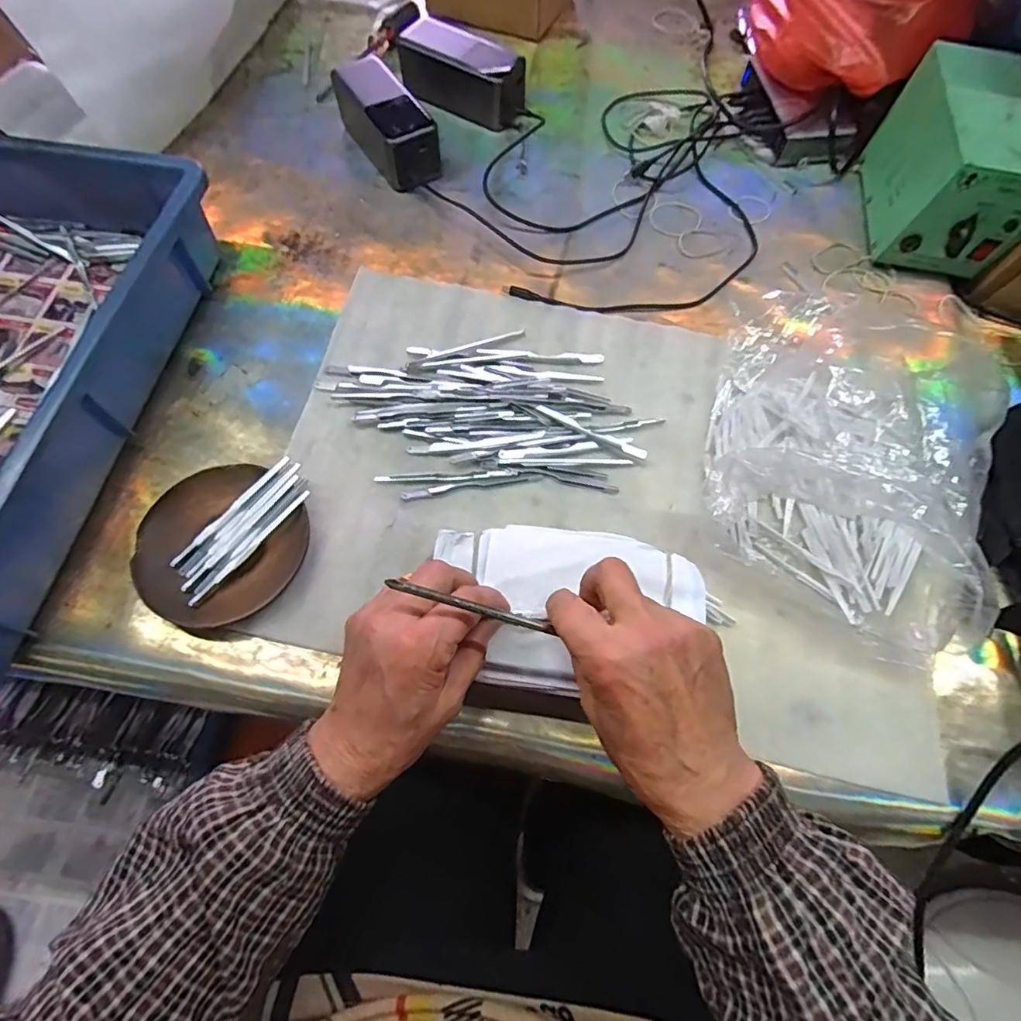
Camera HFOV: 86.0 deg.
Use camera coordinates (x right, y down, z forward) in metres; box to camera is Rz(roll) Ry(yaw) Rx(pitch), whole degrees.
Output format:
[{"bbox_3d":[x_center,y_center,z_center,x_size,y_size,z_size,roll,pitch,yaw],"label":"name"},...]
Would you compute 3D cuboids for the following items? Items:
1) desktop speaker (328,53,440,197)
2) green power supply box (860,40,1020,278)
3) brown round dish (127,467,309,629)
[{"bbox_3d":[-0.123,-0.379,0.532,0.054,0.058,0.142,-32,70,-14],"label":"desktop speaker"},{"bbox_3d":[0.388,-0.297,0.476,0.098,0.105,0.152,12,66,5],"label":"green power supply box"},{"bbox_3d":[-0.199,0.024,0.375,0.109,0.013,0.112,0,66,0],"label":"brown round dish"}]

